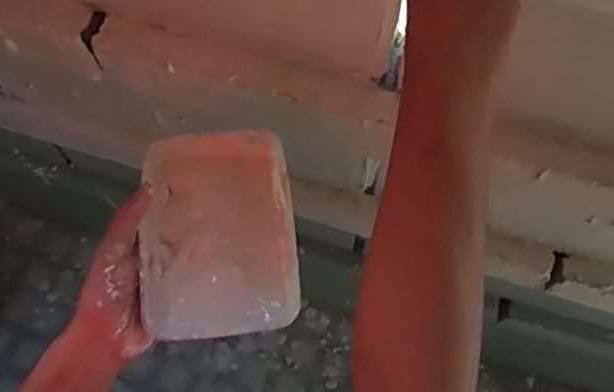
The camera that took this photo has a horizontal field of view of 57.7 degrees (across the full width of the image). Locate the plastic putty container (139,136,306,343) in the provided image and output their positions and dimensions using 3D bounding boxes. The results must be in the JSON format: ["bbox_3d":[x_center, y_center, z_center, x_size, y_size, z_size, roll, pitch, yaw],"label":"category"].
[{"bbox_3d":[-0.068,0.026,0.438,0.111,0.036,0.164,-8,68,-2],"label":"plastic putty container"}]

